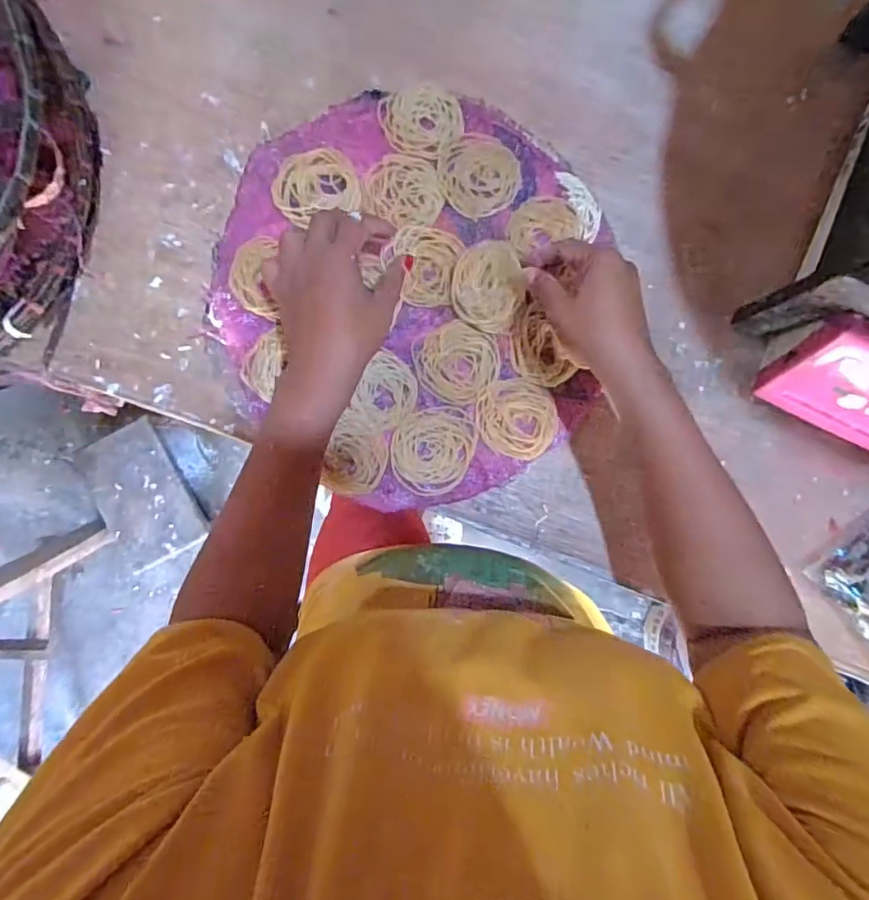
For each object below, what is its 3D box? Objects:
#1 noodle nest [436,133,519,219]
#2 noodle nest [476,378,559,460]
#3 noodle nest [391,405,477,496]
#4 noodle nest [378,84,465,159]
[{"bbox_3d":[0.040,-0.239,0.477,0.069,0.006,0.069,0,89,-4],"label":"noodle nest"},{"bbox_3d":[0.072,-0.027,0.482,0.070,0.012,0.066,7,89,-4],"label":"noodle nest"},{"bbox_3d":[-0.001,0.001,0.475,0.070,0.011,0.075,6,89,-4],"label":"noodle nest"},{"bbox_3d":[-0.012,-0.290,0.479,0.070,0.013,0.068,0,89,-4],"label":"noodle nest"}]

